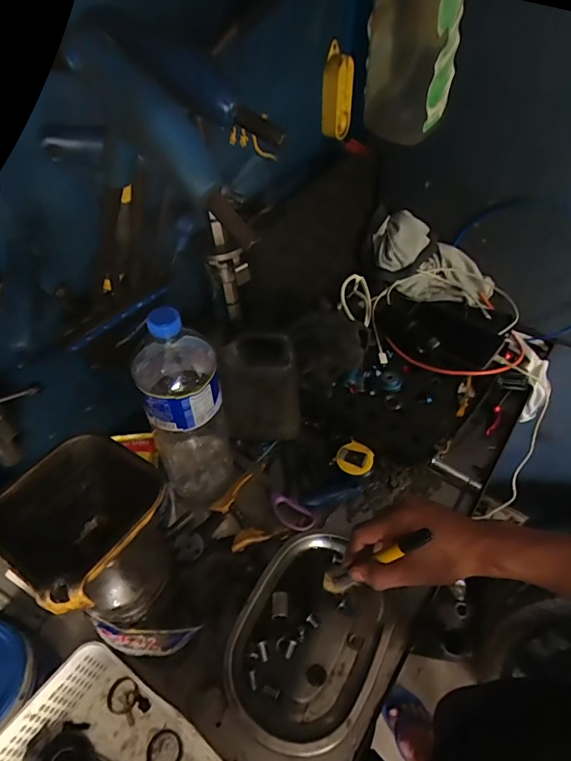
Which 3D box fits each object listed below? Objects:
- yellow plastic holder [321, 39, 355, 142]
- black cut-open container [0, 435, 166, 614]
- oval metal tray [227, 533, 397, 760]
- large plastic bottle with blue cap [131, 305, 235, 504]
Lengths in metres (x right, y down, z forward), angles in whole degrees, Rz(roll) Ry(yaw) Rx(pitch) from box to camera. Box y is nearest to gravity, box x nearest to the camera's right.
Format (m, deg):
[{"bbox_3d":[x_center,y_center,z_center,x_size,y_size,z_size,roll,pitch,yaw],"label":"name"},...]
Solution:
[{"bbox_3d":[0.078,-0.424,0.663,0.046,0.117,0.027,3,48,3],"label":"yellow plastic holder"},{"bbox_3d":[-0.133,0.094,0.301,0.093,0.064,0.092,26,53,22],"label":"black cut-open container"},{"bbox_3d":[0.028,0.281,0.498,0.157,0.035,0.210,25,53,21],"label":"oval metal tray"},{"bbox_3d":[-0.115,0.042,0.529,0.083,0.308,0.082,-12,49,-10],"label":"large plastic bottle with blue cap"}]

